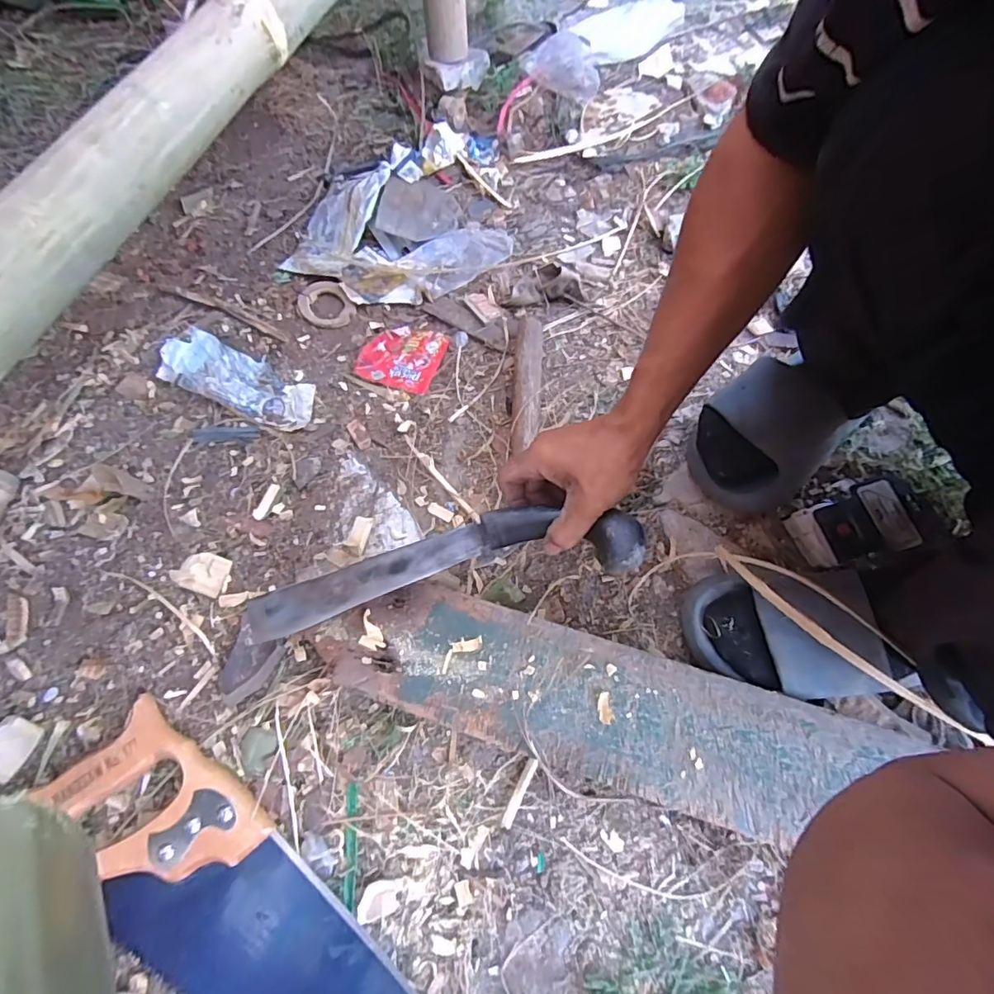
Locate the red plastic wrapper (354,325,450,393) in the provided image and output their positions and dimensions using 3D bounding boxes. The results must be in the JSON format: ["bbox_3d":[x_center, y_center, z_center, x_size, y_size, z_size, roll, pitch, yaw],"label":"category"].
[{"bbox_3d":[-0.122,-0.187,0.681,0.095,0.015,0.098,18,67,6],"label":"red plastic wrapper"}]

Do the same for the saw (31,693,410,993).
[{"bbox_3d":[-0.148,0.372,0.383,0.516,0.031,0.122,37,71,13],"label":"saw"}]

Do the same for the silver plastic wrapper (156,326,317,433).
[{"bbox_3d":[-0.316,-0.145,0.643,0.200,0.018,0.072,24,68,8],"label":"silver plastic wrapper"}]

